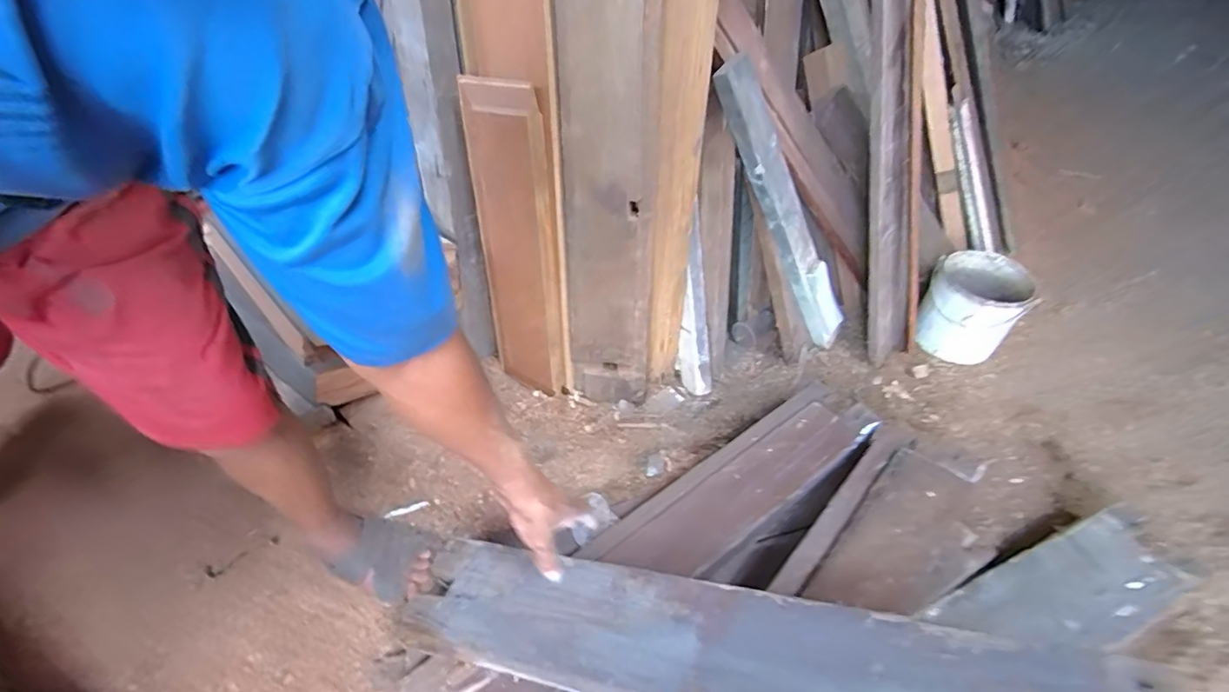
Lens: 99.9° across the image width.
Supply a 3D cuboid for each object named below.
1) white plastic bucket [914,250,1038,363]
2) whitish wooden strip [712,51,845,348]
[{"bbox_3d":[0.785,-0.084,1.142,0.178,0.181,0.191,-4,41,3],"label":"white plastic bucket"},{"bbox_3d":[0.336,-0.247,1.015,0.077,0.633,0.076,-20,36,23],"label":"whitish wooden strip"}]

